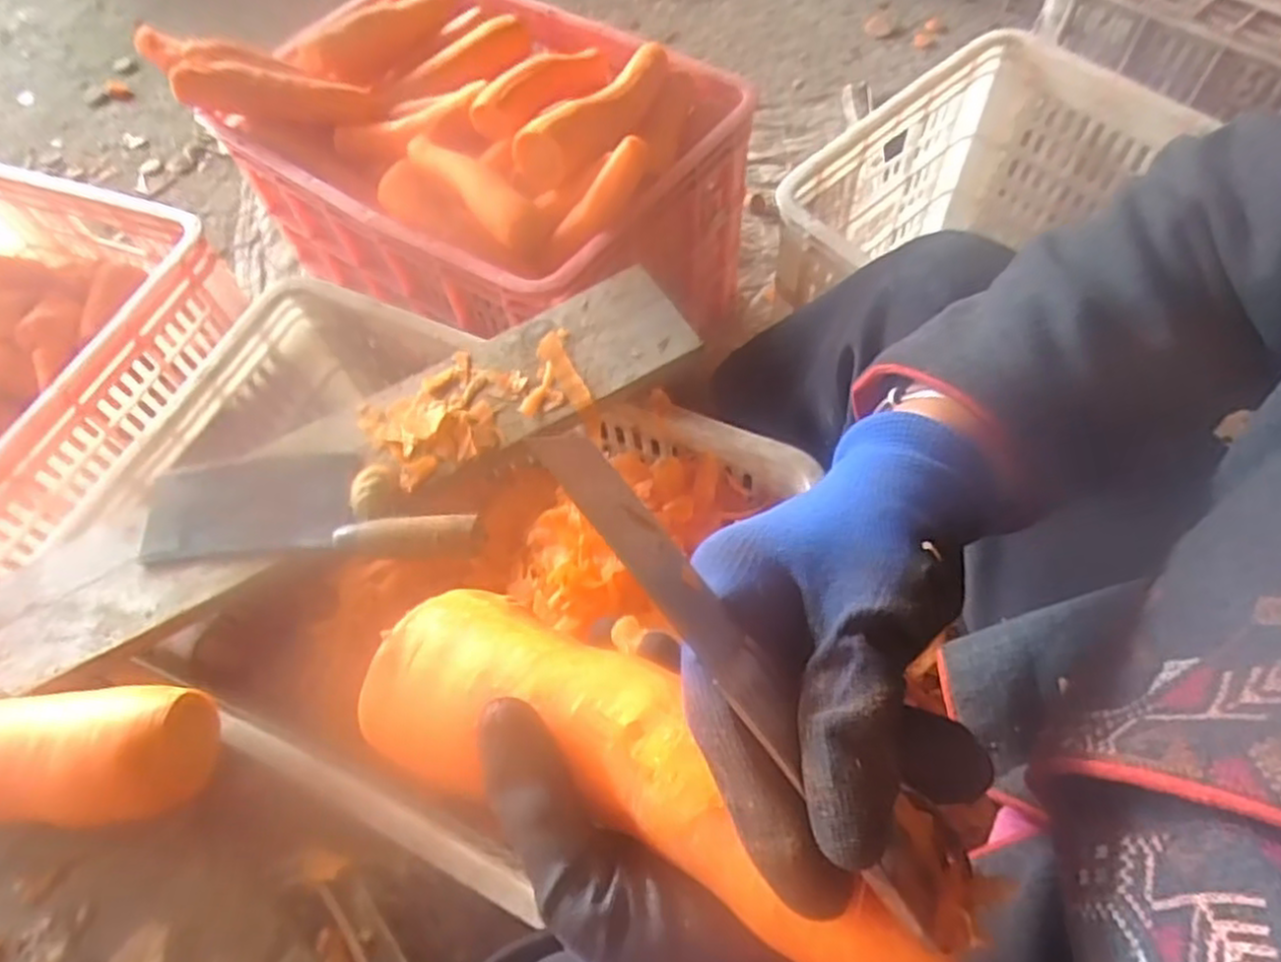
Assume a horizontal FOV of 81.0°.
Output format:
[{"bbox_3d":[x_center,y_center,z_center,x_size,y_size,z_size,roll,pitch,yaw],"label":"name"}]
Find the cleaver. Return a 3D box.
[{"bbox_3d":[-0.238,0.013,0.531,0.248,0.020,0.079,-1,61,4],"label":"cleaver"}]

